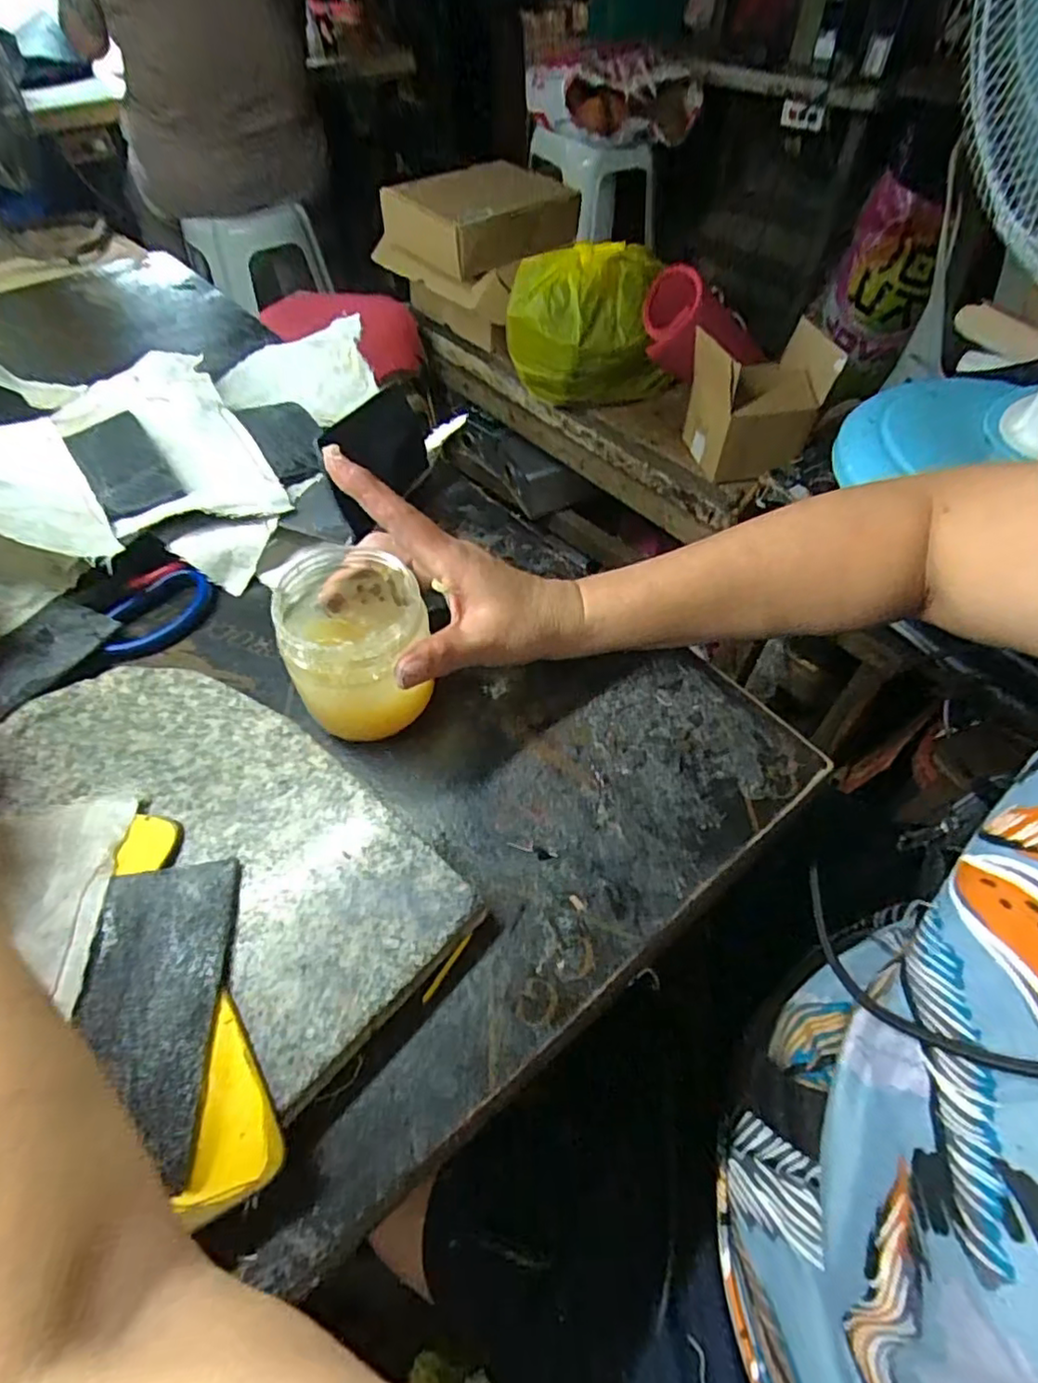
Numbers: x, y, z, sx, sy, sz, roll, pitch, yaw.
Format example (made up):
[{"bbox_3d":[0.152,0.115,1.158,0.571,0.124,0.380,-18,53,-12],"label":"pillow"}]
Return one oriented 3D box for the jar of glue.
[{"bbox_3d":[-0.085,-0.029,0.339,0.070,0.078,0.083,-15,52,-8],"label":"jar of glue"}]

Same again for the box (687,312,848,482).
[{"bbox_3d":[0.337,-0.400,0.884,0.174,0.155,0.109,-14,52,-7],"label":"box"}]

